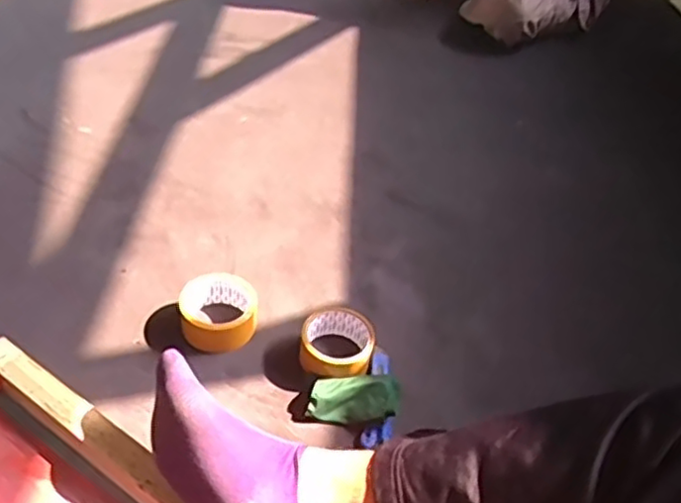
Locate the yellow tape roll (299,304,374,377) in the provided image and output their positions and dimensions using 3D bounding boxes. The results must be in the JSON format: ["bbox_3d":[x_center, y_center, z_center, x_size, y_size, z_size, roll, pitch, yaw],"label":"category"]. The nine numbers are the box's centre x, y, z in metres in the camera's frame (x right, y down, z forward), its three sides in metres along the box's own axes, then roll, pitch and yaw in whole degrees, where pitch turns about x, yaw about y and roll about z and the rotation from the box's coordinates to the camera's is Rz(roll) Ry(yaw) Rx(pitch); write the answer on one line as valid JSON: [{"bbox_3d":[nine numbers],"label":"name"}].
[{"bbox_3d":[-0.004,0.115,0.825,0.088,0.044,0.088,4,42,-4],"label":"yellow tape roll"}]

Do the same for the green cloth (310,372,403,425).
[{"bbox_3d":[0.017,0.175,0.778,0.104,0.033,0.058,-2,43,-11],"label":"green cloth"}]

